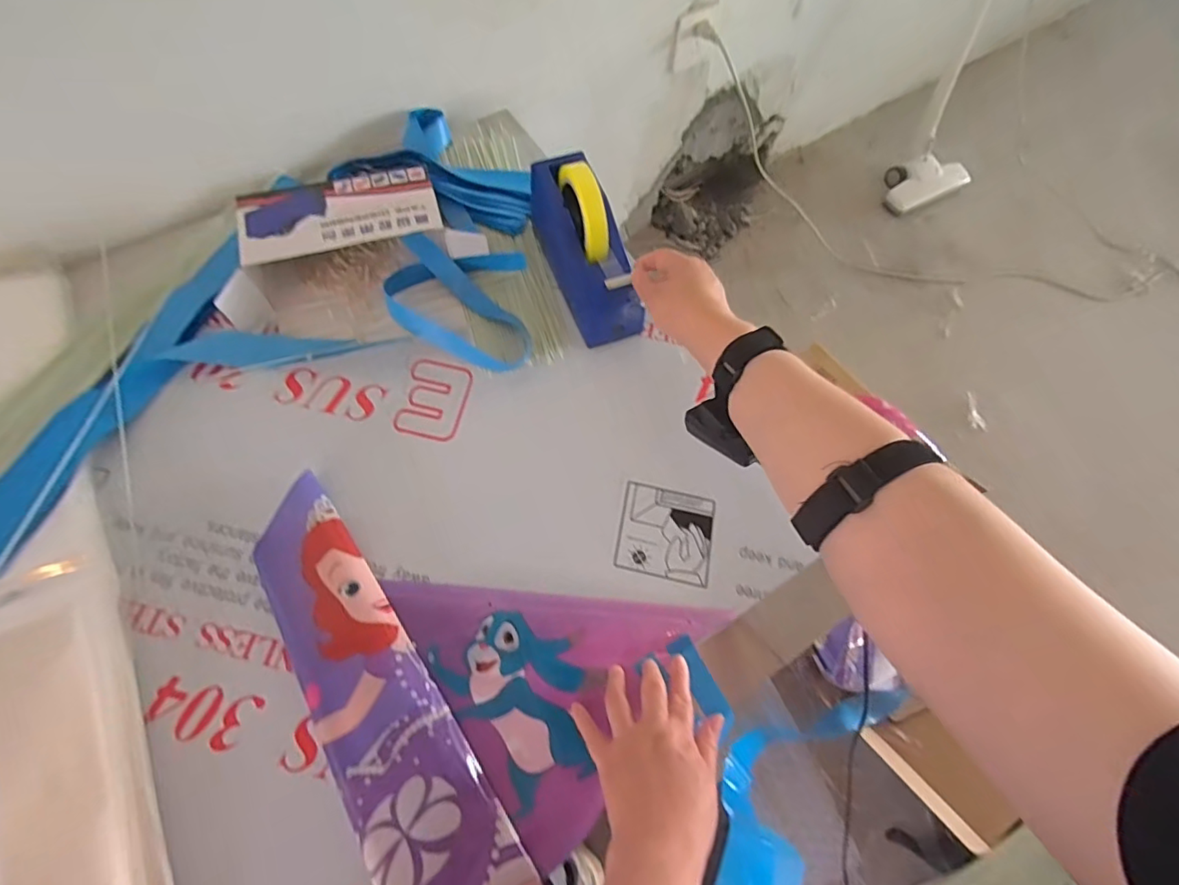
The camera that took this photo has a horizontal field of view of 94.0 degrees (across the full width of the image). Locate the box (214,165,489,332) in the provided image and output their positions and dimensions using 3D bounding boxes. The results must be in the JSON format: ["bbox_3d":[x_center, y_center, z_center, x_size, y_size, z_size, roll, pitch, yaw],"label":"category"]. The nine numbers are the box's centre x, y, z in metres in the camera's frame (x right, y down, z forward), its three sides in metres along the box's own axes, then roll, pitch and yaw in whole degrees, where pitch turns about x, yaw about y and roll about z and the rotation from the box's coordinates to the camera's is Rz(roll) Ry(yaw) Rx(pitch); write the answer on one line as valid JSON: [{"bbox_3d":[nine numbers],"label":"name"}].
[{"bbox_3d":[-0.268,-0.225,0.631,0.278,0.075,0.133,-14,68,-9],"label":"box"}]

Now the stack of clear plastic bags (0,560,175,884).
[{"bbox_3d":[-0.426,0.285,0.431,0.146,0.022,0.380,-25,70,-13],"label":"stack of clear plastic bags"}]

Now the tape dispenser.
[{"bbox_3d":[-0.004,-0.223,0.620,0.069,0.125,0.198,-18,69,-11],"label":"tape dispenser"}]

